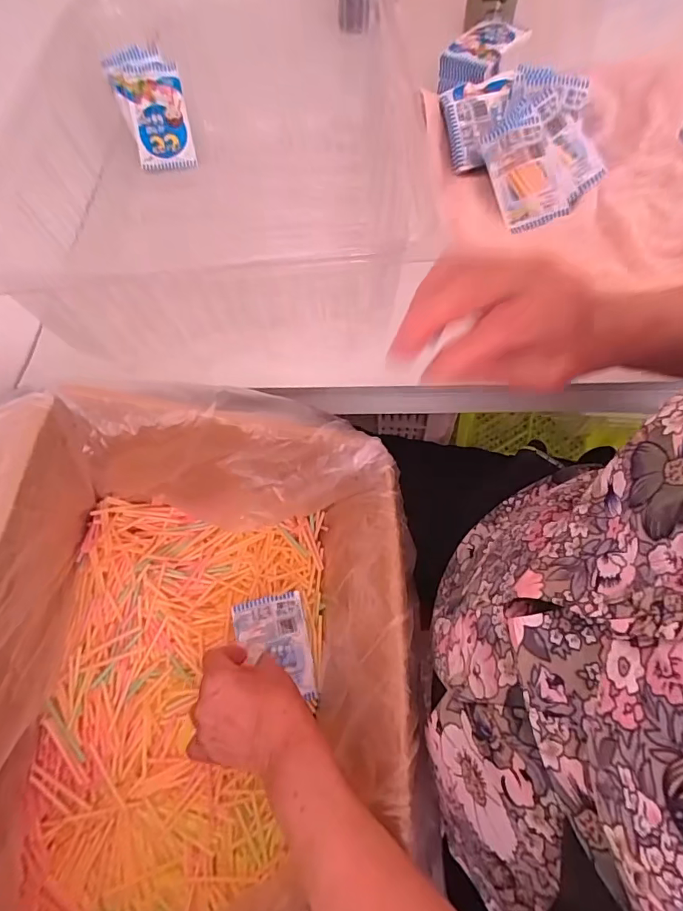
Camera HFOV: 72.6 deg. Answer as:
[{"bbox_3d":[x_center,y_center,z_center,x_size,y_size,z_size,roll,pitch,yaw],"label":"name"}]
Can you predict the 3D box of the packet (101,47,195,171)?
[{"bbox_3d":[-0.224,-0.410,0.550,0.076,0.122,0.015,-13,20,-6],"label":"packet"}]

